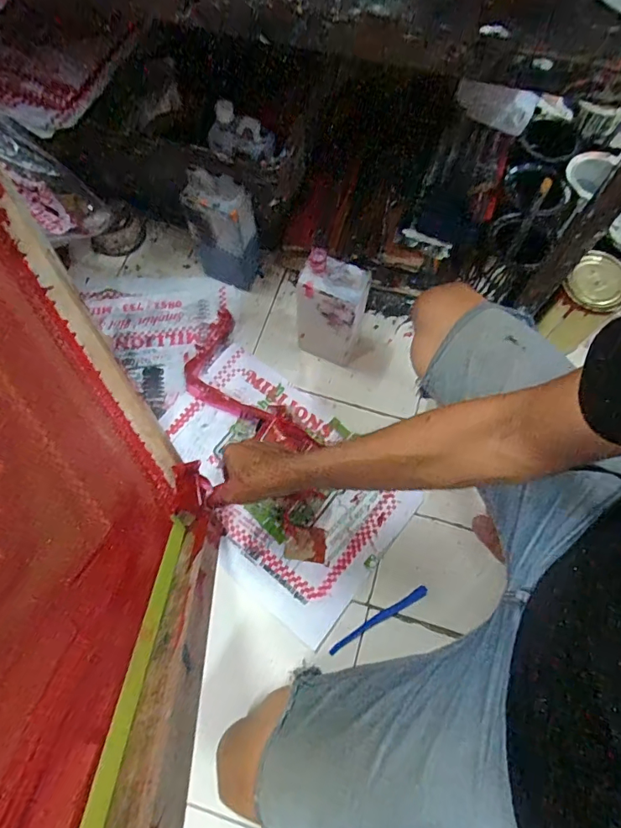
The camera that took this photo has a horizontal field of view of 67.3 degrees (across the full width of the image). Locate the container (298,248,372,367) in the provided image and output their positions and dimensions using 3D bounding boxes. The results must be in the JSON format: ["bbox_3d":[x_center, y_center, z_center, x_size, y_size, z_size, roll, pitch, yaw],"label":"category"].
[{"bbox_3d":[0.033,-0.156,0.734,0.104,0.215,0.065,27,73,8],"label":"container"}]

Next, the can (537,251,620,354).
[{"bbox_3d":[0.444,-0.179,0.767,0.089,0.120,0.116,43,76,13],"label":"can"}]

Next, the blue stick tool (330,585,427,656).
[{"bbox_3d":[0.102,0.305,0.690,0.167,0.007,0.016,-29,74,-10],"label":"blue stick tool"}]

